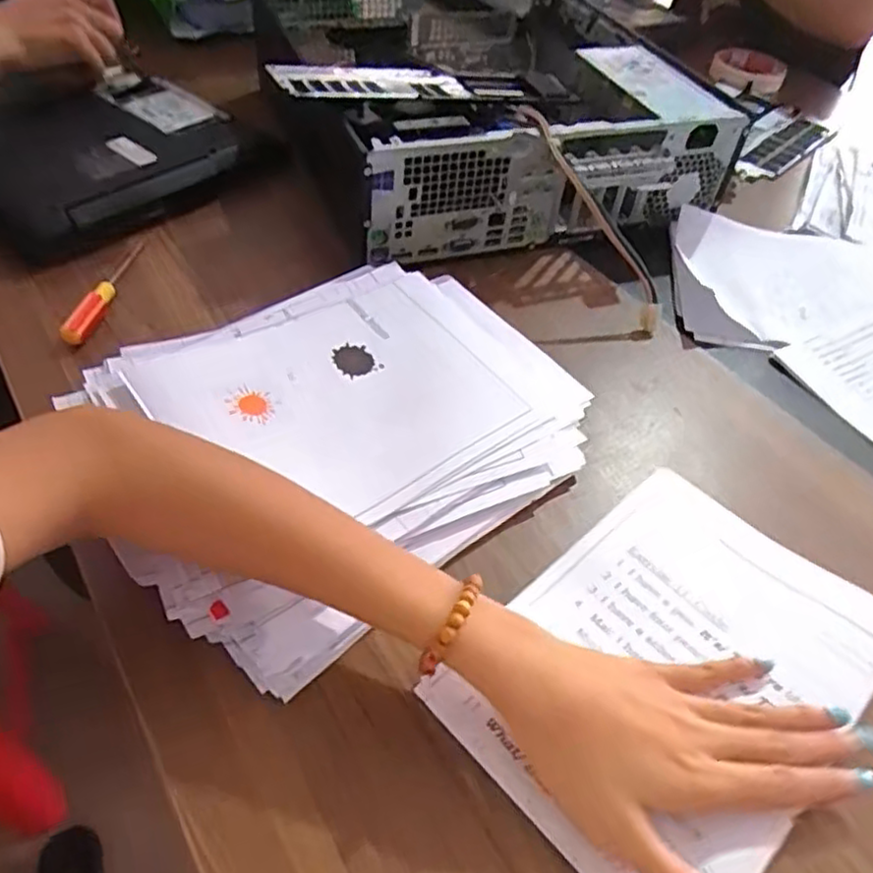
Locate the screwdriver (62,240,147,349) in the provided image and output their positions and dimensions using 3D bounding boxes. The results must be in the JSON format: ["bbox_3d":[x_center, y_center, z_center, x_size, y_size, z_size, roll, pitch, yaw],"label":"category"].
[{"bbox_3d":[-0.236,-0.111,0.500,0.012,0.015,0.129,5,48,1],"label":"screwdriver"}]

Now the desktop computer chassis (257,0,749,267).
[{"bbox_3d":[0.029,-0.334,0.674,0.364,0.107,0.432,-11,50,-13],"label":"desktop computer chassis"}]

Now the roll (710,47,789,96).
[{"bbox_3d":[0.395,-0.468,0.883,0.092,0.021,0.098,21,48,13],"label":"roll"}]

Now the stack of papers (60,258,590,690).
[{"bbox_3d":[-0.056,-0.012,0.411,0.272,0.048,0.217,-33,58,-29],"label":"stack of papers"}]

